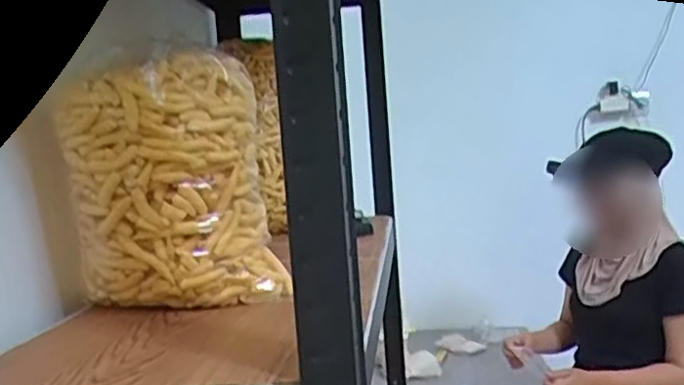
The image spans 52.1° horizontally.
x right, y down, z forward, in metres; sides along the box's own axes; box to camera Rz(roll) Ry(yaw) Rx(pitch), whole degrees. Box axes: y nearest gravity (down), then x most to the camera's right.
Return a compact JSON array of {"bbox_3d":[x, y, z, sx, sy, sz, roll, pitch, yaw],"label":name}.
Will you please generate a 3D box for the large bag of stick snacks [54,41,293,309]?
[{"bbox_3d":[-0.162,-0.012,0.660,0.179,0.232,0.089,-6,5,-19],"label":"large bag of stick snacks"}]

